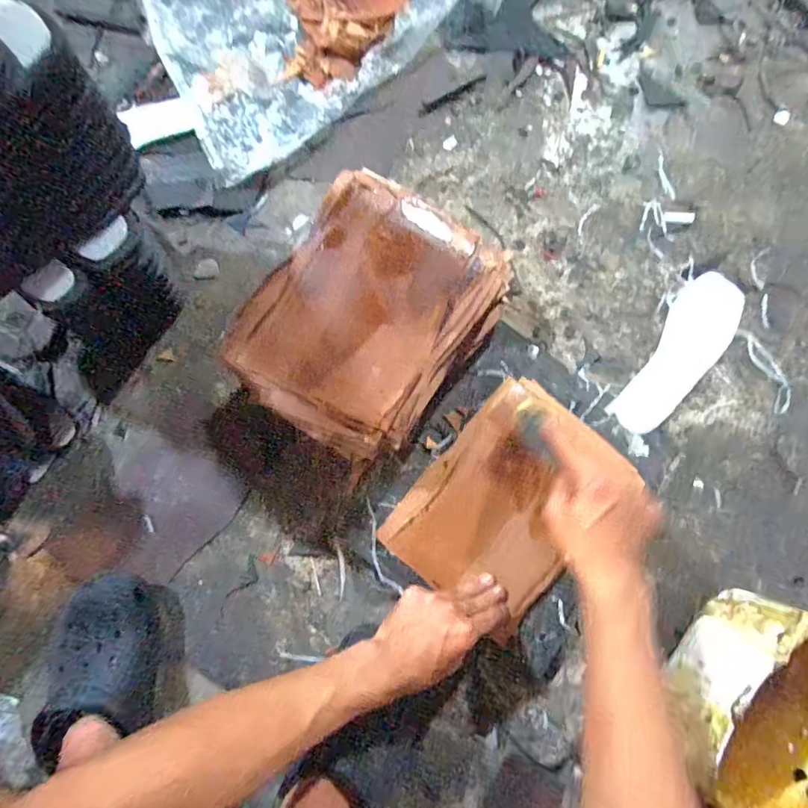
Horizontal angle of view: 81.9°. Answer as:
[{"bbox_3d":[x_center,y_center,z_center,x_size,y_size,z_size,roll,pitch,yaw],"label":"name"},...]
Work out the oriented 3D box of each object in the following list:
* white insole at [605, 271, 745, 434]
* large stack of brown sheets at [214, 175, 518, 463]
[{"bbox_3d":[0.351,-0.062,0.585,0.081,0.012,0.242,35,81,7],"label":"white insole"},{"bbox_3d":[-0.033,-0.089,0.532,0.213,0.130,0.276,36,81,6],"label":"large stack of brown sheets"}]

